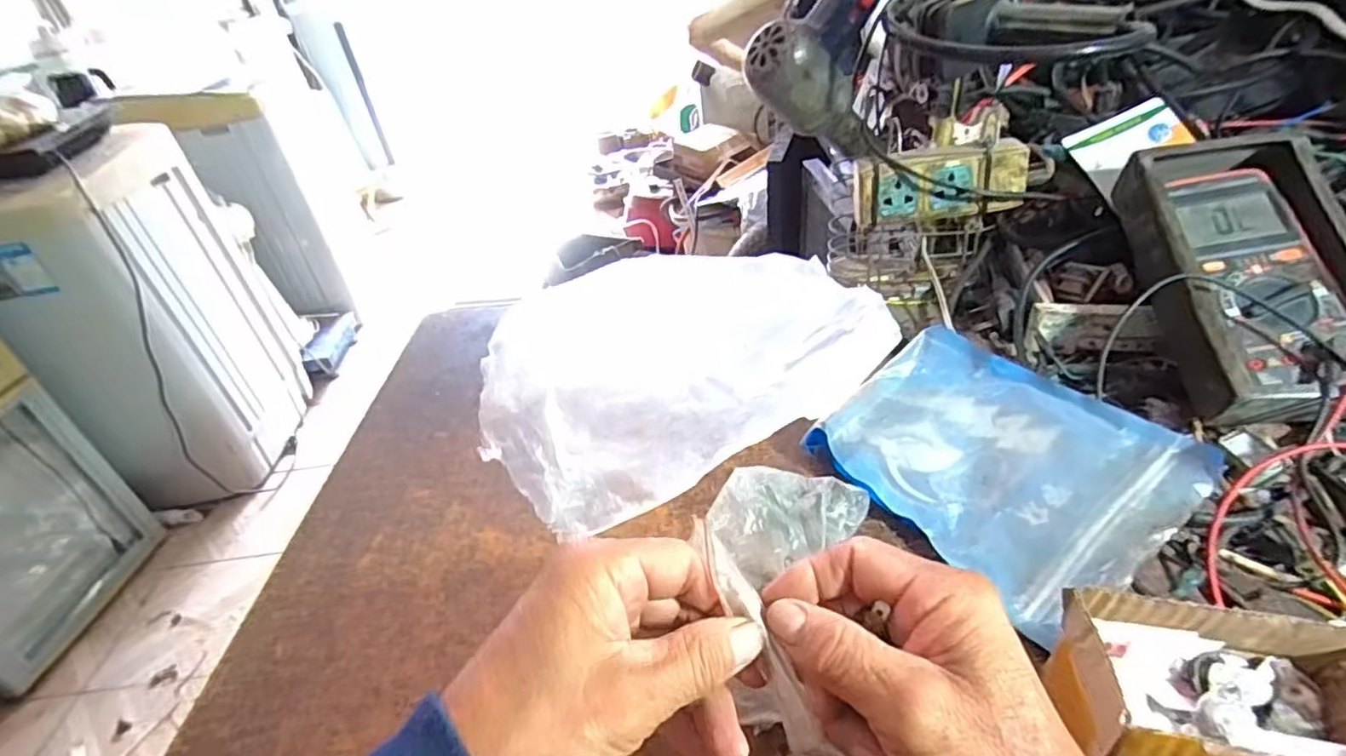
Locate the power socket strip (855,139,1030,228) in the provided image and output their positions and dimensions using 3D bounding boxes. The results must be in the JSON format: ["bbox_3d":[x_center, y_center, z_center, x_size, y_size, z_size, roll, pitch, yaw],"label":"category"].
[{"bbox_3d":[0.221,-0.162,0.541,0.133,0.054,0.025,-2,36,8],"label":"power socket strip"}]

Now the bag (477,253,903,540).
[{"bbox_3d":[0.001,-0.006,0.467,0.268,0.093,0.175,-18,37,-14],"label":"bag"}]

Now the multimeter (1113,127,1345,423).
[{"bbox_3d":[0.393,-0.075,0.446,0.125,0.043,0.208,-6,62,13],"label":"multimeter"}]

